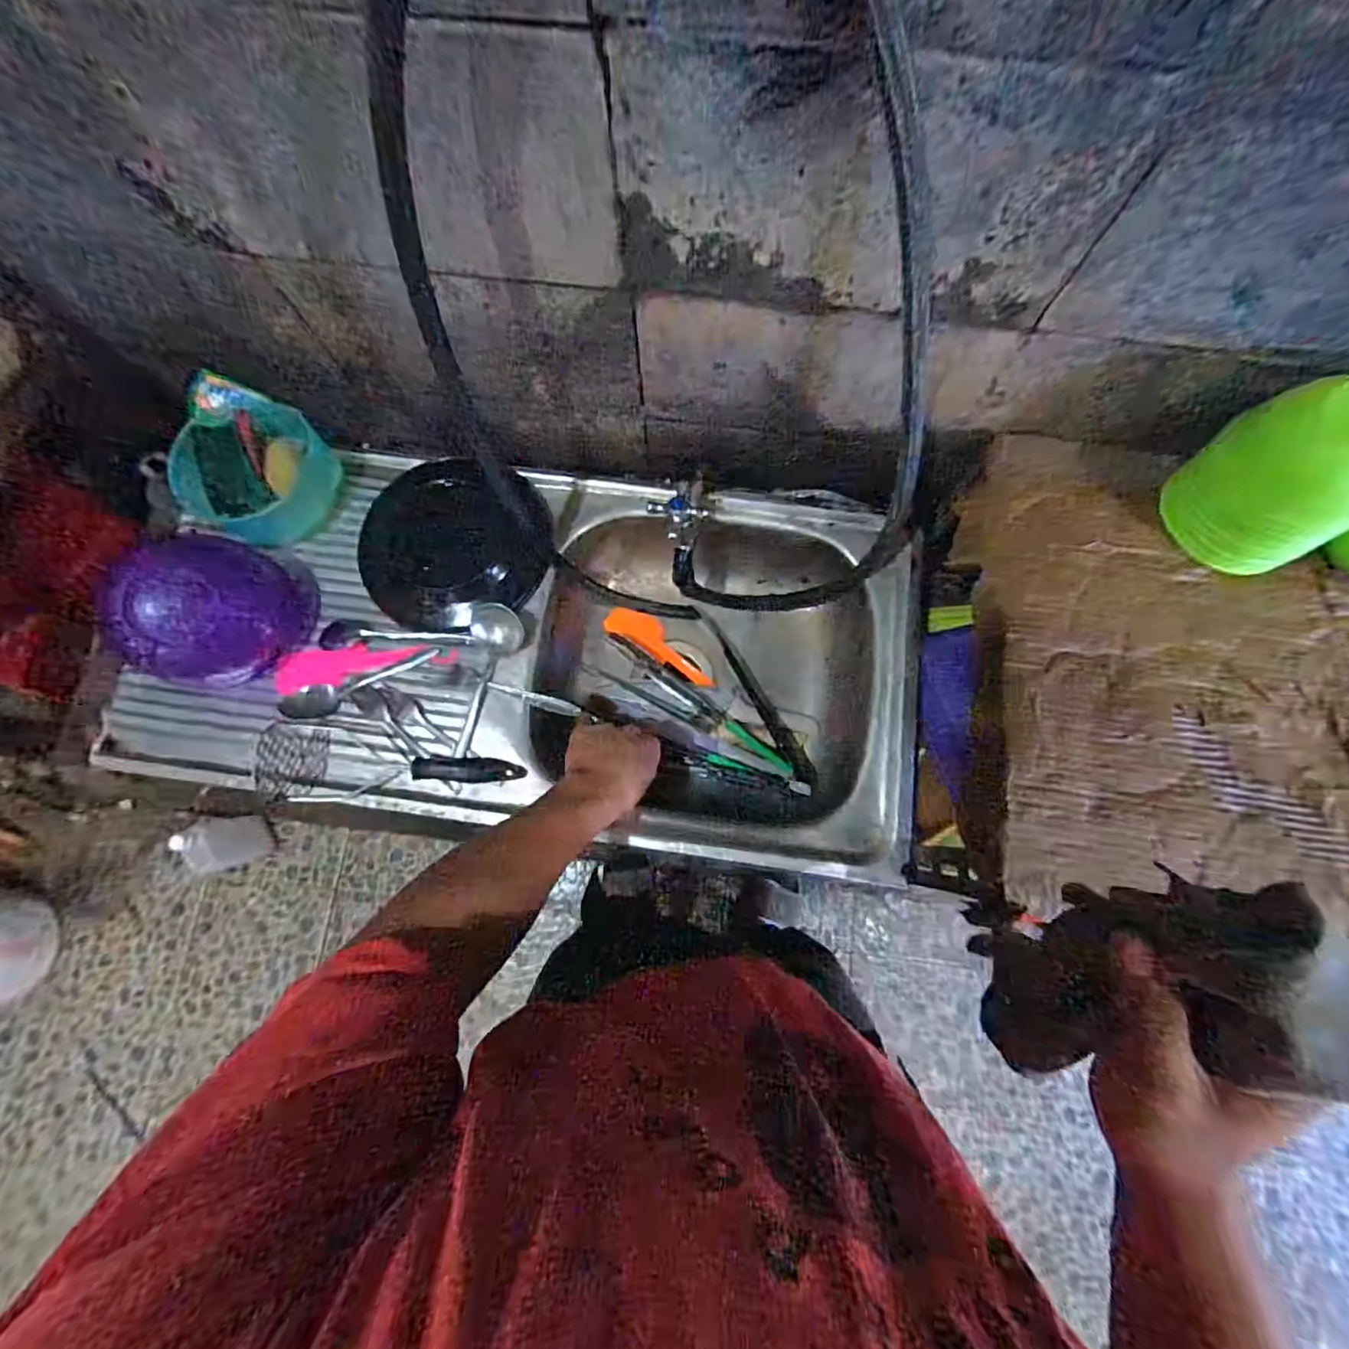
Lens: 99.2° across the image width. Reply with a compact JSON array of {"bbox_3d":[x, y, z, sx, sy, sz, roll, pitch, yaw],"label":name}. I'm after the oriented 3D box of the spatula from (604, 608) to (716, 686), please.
[{"bbox_3d":[-0.014,-0.040,0.736,0.152,0.016,0.047,29,79,6],"label":"spatula"}]

